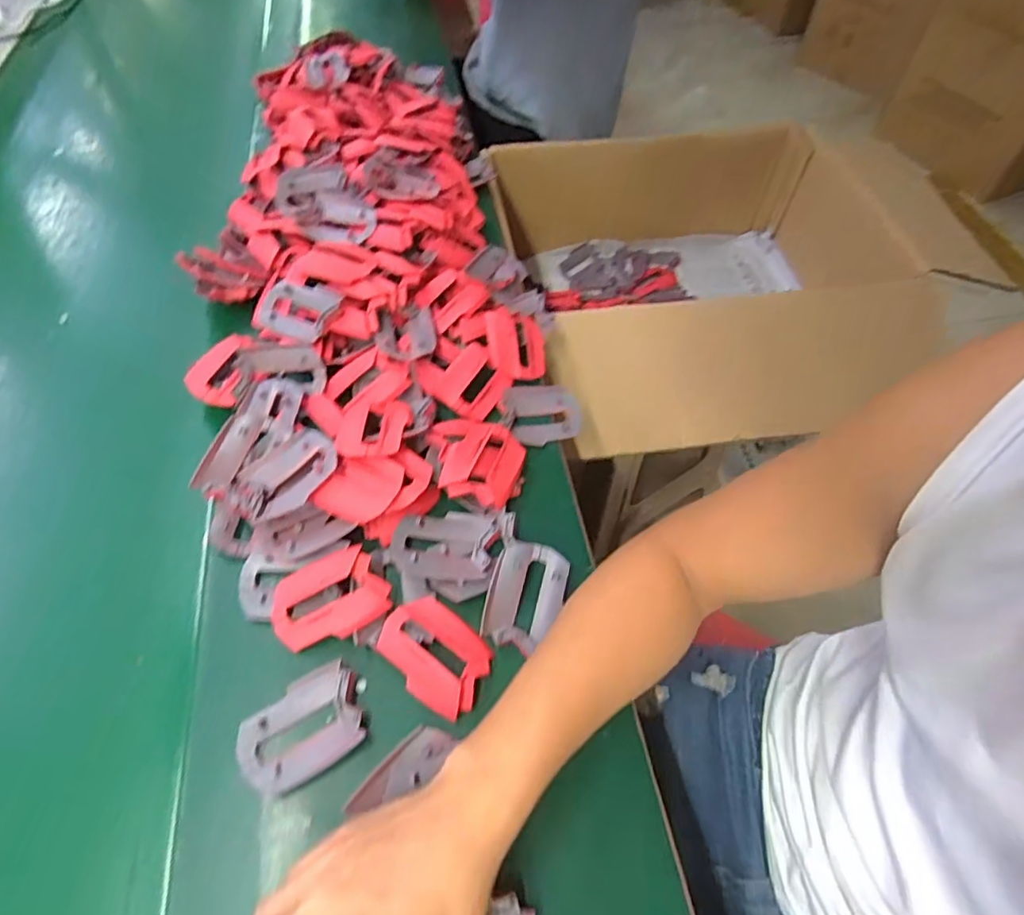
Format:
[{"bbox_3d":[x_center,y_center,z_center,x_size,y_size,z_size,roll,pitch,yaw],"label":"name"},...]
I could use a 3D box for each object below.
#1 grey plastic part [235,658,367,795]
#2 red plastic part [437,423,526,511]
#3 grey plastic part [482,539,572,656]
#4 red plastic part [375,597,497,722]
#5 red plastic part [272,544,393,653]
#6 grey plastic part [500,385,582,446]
[{"bbox_3d":[-0.140,0.179,0.385,0.080,0.015,0.060,-23,60,-15],"label":"grey plastic part"},{"bbox_3d":[-0.023,0.002,0.496,0.057,0.020,0.076,16,58,10],"label":"red plastic part"},{"bbox_3d":[0.011,0.103,0.441,0.055,0.014,0.078,14,57,8],"label":"grey plastic part"},{"bbox_3d":[-0.054,0.137,0.411,0.082,0.013,0.057,37,63,21],"label":"red plastic part"},{"bbox_3d":[-0.134,0.104,0.425,0.080,0.015,0.061,-23,60,-15],"label":"red plastic part"},{"bbox_3d":[0.028,-0.041,0.552,0.077,0.017,0.060,-11,57,-8],"label":"grey plastic part"}]

